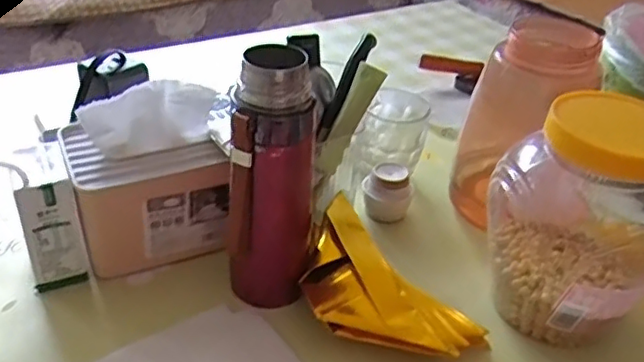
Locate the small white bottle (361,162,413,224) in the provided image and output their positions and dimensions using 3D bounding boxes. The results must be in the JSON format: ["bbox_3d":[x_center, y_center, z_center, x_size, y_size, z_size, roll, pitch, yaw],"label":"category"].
[{"bbox_3d":[0.067,0.010,0.628,0.049,0.047,0.042,8,36,5],"label":"small white bottle"}]

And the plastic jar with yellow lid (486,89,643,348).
[{"bbox_3d":[0.211,0.029,0.491,0.123,0.182,0.127,2,36,-2],"label":"plastic jar with yellow lid"}]

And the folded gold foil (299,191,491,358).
[{"bbox_3d":[0.041,0.087,0.500,0.168,0.053,0.087,31,44,32],"label":"folded gold foil"}]

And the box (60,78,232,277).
[{"bbox_3d":[-0.155,-0.002,0.545,0.128,0.134,0.093,-10,38,-18],"label":"box"}]

